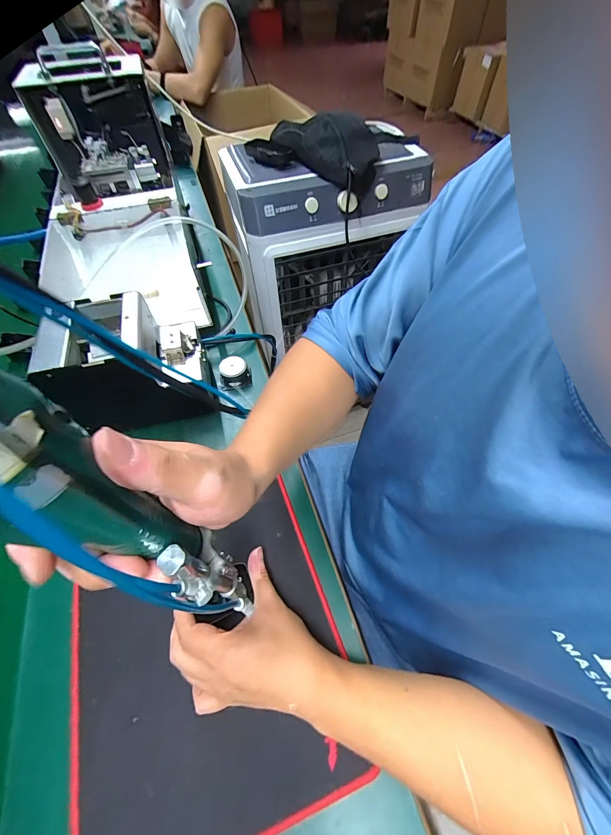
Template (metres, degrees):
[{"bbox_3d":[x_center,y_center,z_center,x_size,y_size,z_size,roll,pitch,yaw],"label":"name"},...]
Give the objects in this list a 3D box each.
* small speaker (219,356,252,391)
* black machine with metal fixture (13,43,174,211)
[{"bbox_3d":[-0.116,-0.073,0.533,0.049,0.033,0.044,-6,57,-3],"label":"small speaker"},{"bbox_3d":[-0.354,-0.505,0.548,0.194,0.144,0.234,-20,59,-12],"label":"black machine with metal fixture"}]

